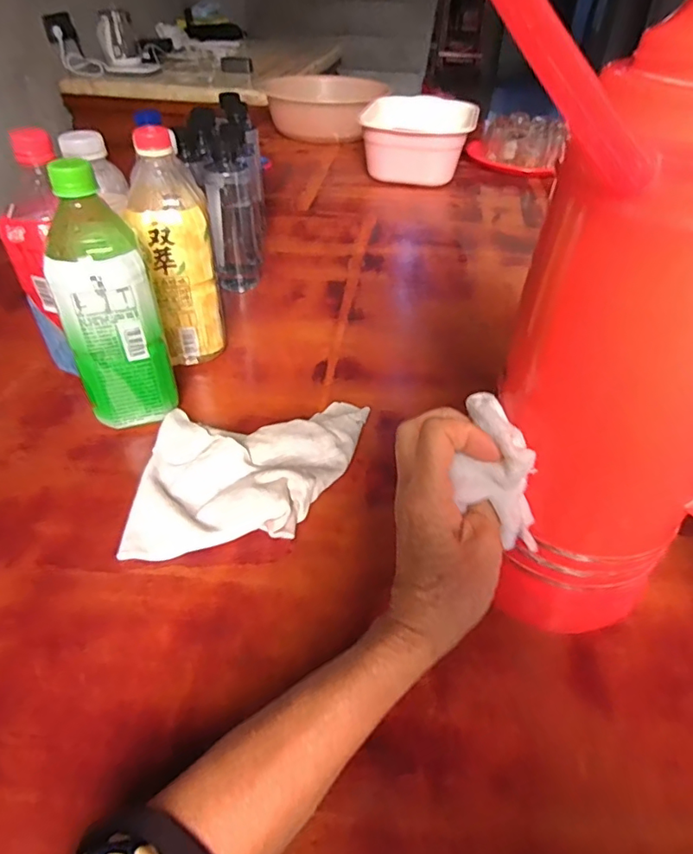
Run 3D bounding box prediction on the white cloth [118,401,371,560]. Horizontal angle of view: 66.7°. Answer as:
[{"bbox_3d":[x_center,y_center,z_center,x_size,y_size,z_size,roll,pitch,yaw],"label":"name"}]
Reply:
[{"bbox_3d":[-0.077,0.031,0.447,0.204,0.032,0.143,-8,42,-11],"label":"white cloth"}]

